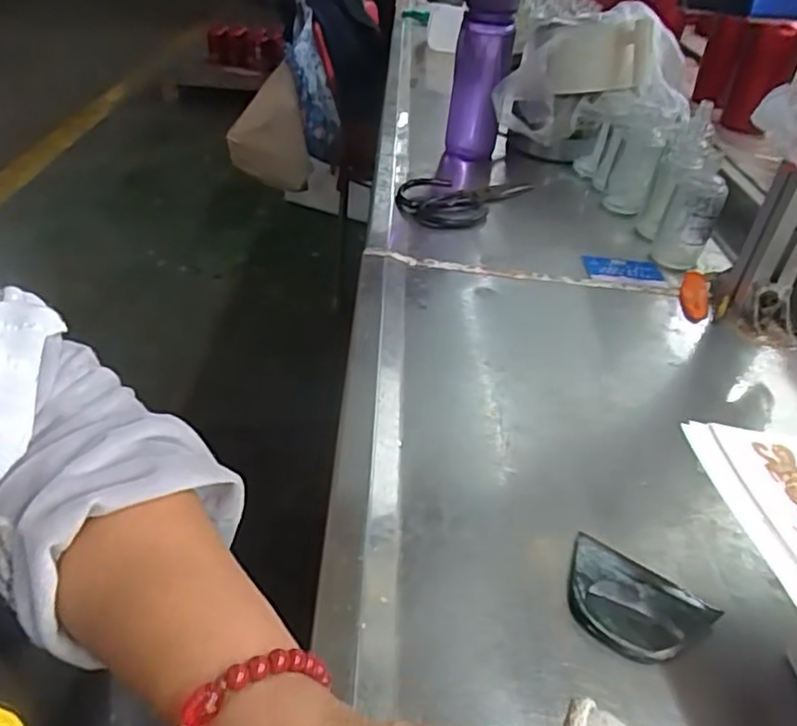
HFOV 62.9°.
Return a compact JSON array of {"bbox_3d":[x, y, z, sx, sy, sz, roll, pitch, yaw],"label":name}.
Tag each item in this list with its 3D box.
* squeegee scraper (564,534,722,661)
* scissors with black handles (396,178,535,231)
[{"bbox_3d":[0.129,0.139,0.365,0.079,0.016,0.060,26,42,25],"label":"squeegee scraper"},{"bbox_3d":[0.074,-0.210,0.803,0.106,0.016,0.176,24,41,24],"label":"scissors with black handles"}]

